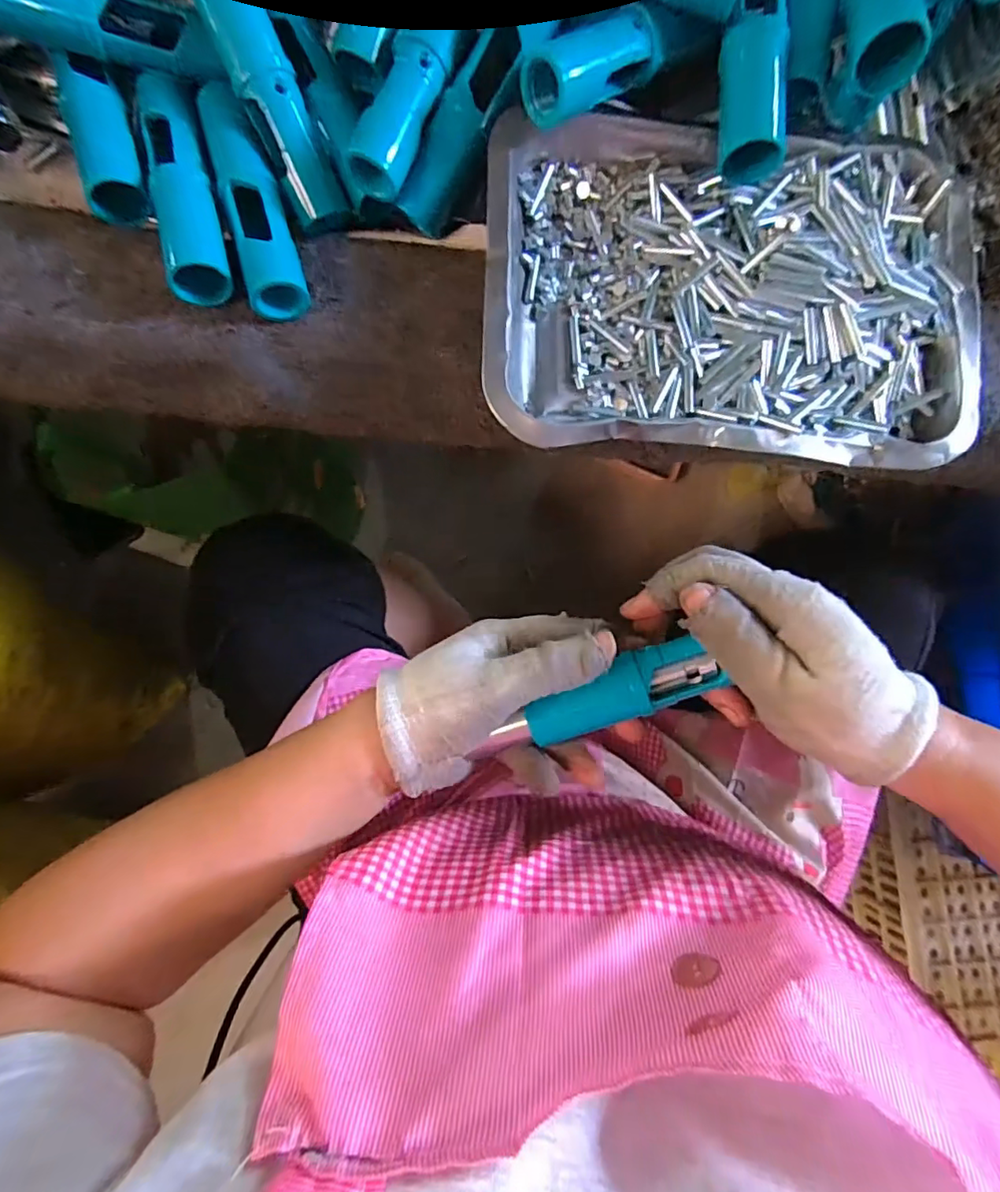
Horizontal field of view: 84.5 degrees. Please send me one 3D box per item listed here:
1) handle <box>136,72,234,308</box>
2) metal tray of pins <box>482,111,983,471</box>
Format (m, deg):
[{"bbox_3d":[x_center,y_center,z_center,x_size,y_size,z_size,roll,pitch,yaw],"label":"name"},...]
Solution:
[{"bbox_3d":[-0.163,-0.210,0.289,0.029,0.032,0.113,-12,83,-4],"label":"handle"},{"bbox_3d":[0.120,-0.166,0.293,0.255,0.038,0.195,2,82,-2],"label":"metal tray of pins"}]

